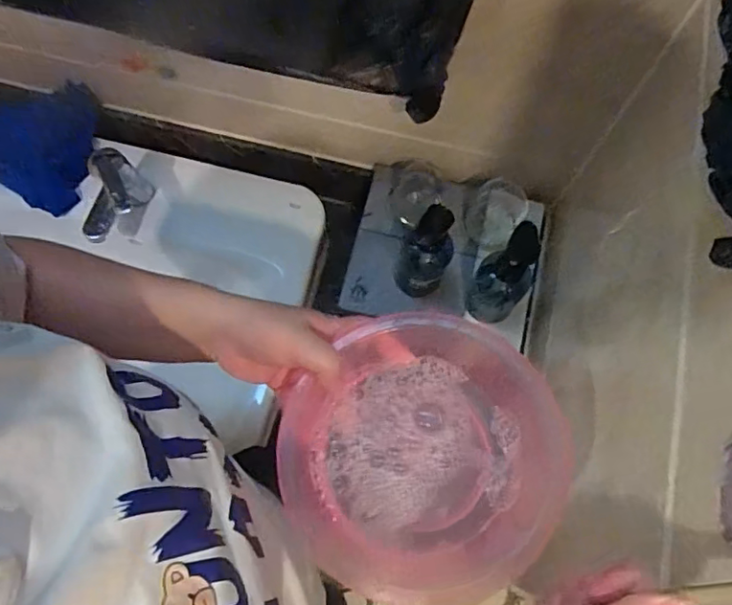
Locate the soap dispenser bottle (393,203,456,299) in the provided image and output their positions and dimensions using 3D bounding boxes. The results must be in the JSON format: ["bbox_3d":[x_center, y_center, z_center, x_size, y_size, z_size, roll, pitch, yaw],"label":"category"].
[{"bbox_3d":[0.076,-0.060,0.702,0.049,0.162,0.053,-11,71,-5],"label":"soap dispenser bottle"}]

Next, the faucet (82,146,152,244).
[{"bbox_3d":[-0.341,-0.136,0.769,0.065,0.118,0.123,-4,71,-3],"label":"faucet"}]

